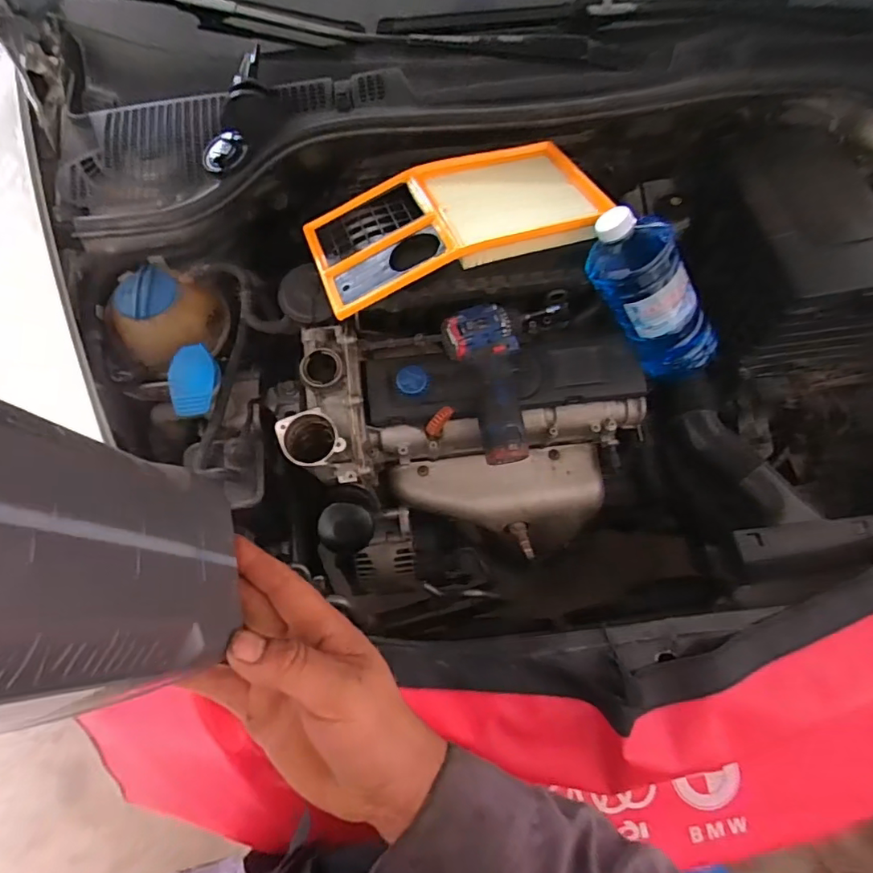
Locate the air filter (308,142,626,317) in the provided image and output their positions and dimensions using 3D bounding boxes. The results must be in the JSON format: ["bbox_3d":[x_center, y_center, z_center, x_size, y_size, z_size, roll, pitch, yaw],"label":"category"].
[{"bbox_3d":[0.021,-0.286,0.674,0.368,0.058,0.220,-15,66,-6],"label":"air filter"}]

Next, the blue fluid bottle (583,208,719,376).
[{"bbox_3d":[0.269,-0.173,0.670,0.106,0.254,0.078,2,57,48],"label":"blue fluid bottle"}]

